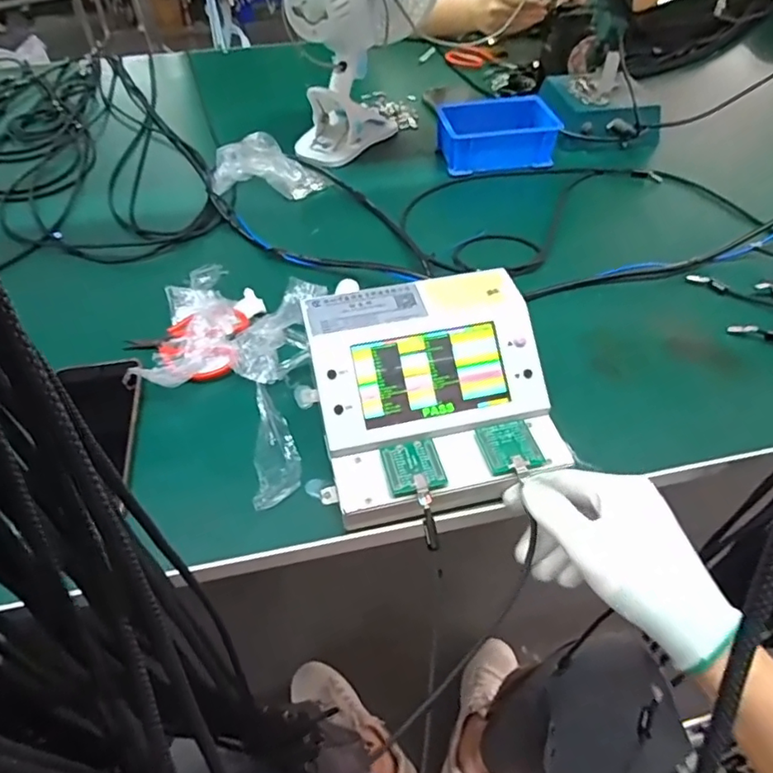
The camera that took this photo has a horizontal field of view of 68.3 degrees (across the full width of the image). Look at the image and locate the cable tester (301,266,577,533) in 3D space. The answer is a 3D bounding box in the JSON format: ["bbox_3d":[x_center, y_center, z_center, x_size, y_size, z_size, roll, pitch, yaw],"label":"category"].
[{"bbox_3d":[0.036,0.006,0.432,0.170,0.079,0.172,-11,51,-8],"label":"cable tester"}]

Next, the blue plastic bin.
[{"bbox_3d":[0.142,-0.332,0.747,0.143,0.053,0.100,-7,51,-5],"label":"blue plastic bin"}]

